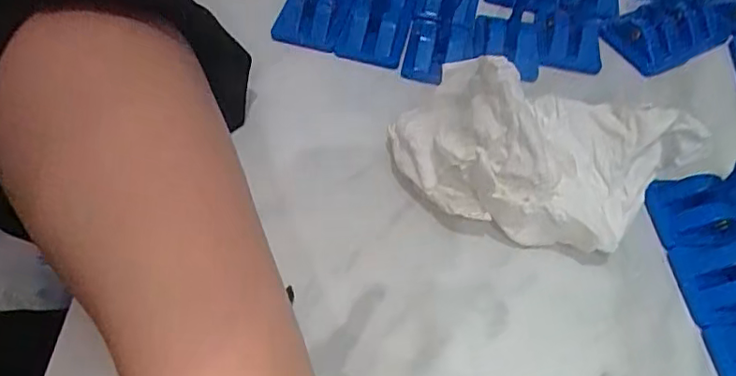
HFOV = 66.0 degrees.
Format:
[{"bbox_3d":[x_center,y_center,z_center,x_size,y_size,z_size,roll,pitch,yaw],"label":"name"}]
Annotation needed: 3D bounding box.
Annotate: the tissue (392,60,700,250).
[{"bbox_3d":[0.067,-0.017,0.225,0.105,0.061,0.062,27,56,15],"label":"tissue"}]

